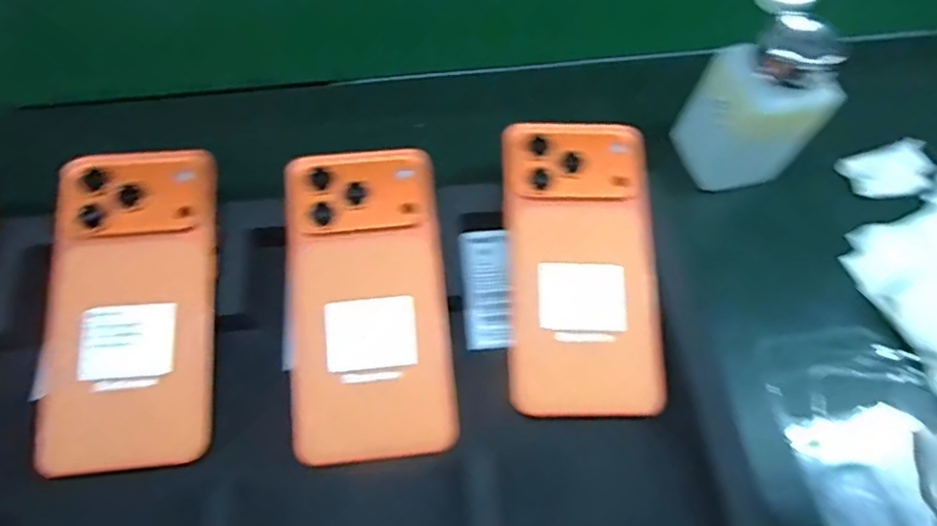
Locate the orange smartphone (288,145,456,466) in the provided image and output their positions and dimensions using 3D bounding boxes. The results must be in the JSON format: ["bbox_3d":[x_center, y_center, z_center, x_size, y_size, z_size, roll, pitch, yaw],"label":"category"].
[{"bbox_3d":[-0.053,0.017,0.305,0.077,0.007,0.163,-4,76,-4],"label":"orange smartphone"}]

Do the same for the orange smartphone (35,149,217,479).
[{"bbox_3d":[-0.170,0.020,0.298,0.078,0.009,0.160,-3,76,-4],"label":"orange smartphone"}]

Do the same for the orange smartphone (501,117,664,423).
[{"bbox_3d":[0.062,0.001,0.318,0.078,0.012,0.158,0,76,-2],"label":"orange smartphone"}]

